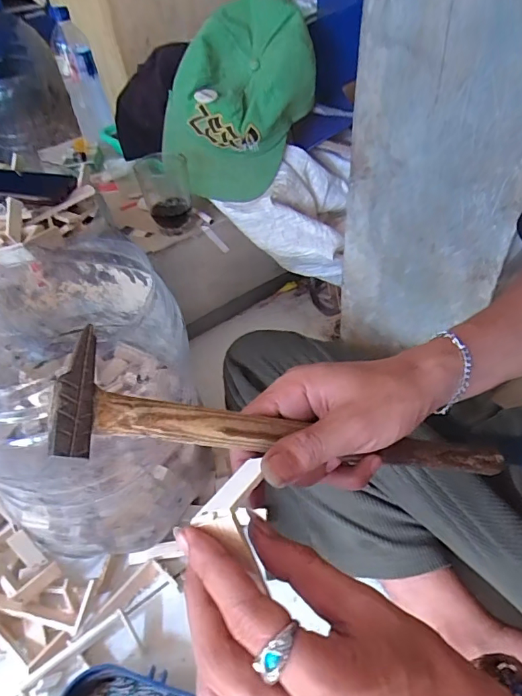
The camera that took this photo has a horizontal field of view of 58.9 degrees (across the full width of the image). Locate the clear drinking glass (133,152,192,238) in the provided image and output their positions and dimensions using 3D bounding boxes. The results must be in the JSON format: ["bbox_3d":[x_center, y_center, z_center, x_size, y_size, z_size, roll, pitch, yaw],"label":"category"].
[{"bbox_3d":[-0.136,-0.226,0.672,0.069,0.098,0.084,-19,46,-13],"label":"clear drinking glass"}]

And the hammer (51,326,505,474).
[{"bbox_3d":[0.046,0.052,0.288,0.324,0.025,0.052,14,37,-29],"label":"hammer"}]

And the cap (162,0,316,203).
[{"bbox_3d":[-0.027,-0.330,0.646,0.215,0.229,0.100,-13,45,-7],"label":"cap"}]

